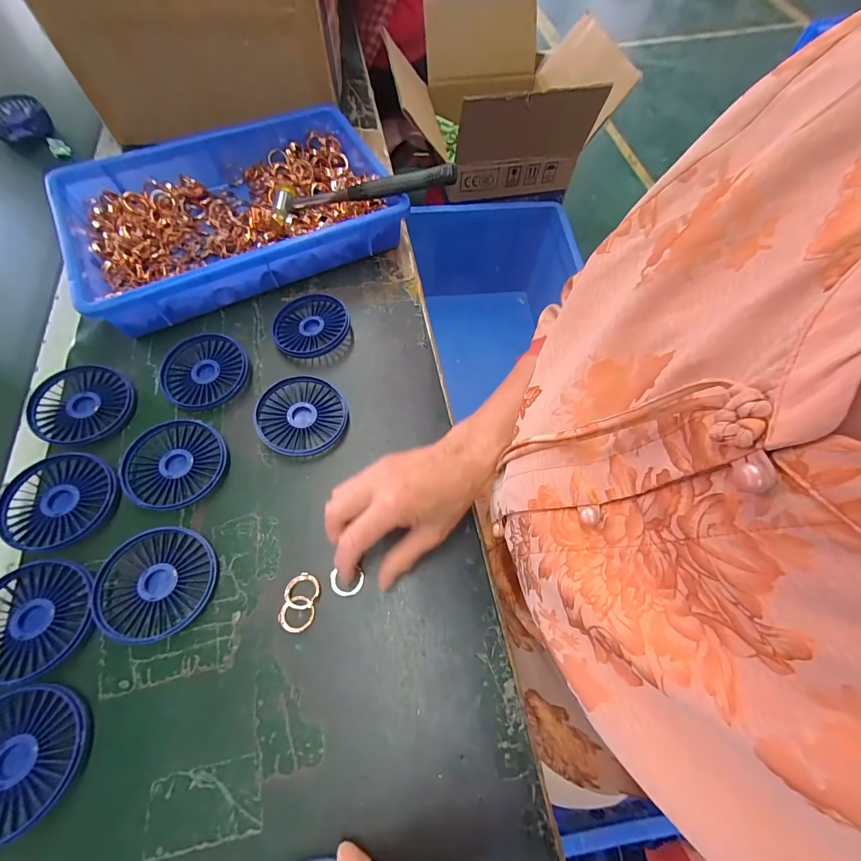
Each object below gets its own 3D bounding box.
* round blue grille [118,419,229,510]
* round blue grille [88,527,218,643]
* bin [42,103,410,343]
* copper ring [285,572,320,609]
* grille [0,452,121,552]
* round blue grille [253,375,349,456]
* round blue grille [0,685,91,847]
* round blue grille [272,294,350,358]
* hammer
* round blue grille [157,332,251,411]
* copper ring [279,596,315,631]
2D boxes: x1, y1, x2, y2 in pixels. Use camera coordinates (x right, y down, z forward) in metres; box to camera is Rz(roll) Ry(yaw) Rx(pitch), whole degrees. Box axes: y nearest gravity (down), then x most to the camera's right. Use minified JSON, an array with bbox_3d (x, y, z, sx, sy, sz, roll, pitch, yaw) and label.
[{"bbox_3d":[-0.243,0.033,0.357,0.088,0.017,0.085,1,66,-2],"label":"round blue grille"},{"bbox_3d":[-0.230,0.126,0.312,0.084,0.021,0.085,1,66,-2],"label":"round blue grille"},{"bbox_3d":[-0.240,-0.272,0.467,0.364,0.064,0.245,-25,69,-13],"label":"bin"},{"bbox_3d":[-0.109,0.136,0.316,0.028,0.005,0.028,1,66,-2],"label":"copper ring"},{"bbox_3d":[-0.332,0.061,0.332,0.086,0.009,0.085,2,65,-1],"label":"grille"},{"bbox_3d":[-0.131,-0.014,0.381,0.086,0.019,0.085,1,66,-2],"label":"round blue grille"},{"bbox_3d":[-0.295,0.233,0.261,0.094,0.021,0.082,-19,68,-10],"label":"round blue grille"},{"bbox_3d":[-0.140,-0.120,0.429,0.083,0.017,0.087,1,66,-2],"label":"round blue grille"},{"bbox_3d":[-0.090,-0.290,0.453,0.247,0.020,0.063,2,64,17],"label":"hammer"},{"bbox_3d":[-0.240,-0.062,0.399,0.086,0.019,0.085,1,66,-2],"label":"round blue grille"},{"bbox_3d":[-0.111,0.152,0.310,0.028,0.006,0.027,1,66,-2],"label":"copper ring"}]

